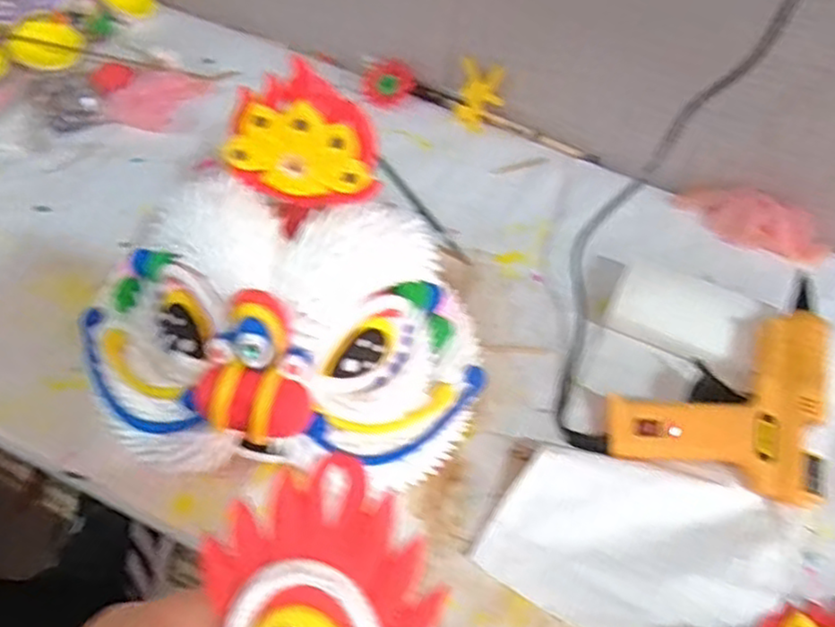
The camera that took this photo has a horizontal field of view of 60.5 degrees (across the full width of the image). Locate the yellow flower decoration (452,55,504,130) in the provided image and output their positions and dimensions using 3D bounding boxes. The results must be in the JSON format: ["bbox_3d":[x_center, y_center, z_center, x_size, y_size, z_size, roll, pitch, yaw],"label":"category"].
[{"bbox_3d":[0.052,-0.192,0.629,0.039,0.051,0.023,33,56,20],"label":"yellow flower decoration"}]

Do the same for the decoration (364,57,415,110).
[{"bbox_3d":[-0.026,-0.207,0.651,0.043,0.016,0.056,7,53,0],"label":"decoration"}]

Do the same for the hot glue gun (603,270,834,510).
[{"bbox_3d":[0.196,0.038,0.449,0.125,0.023,0.137,16,76,17],"label":"hot glue gun"}]

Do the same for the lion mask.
[{"bbox_3d":[-0.076,-0.004,0.395,0.234,0.183,0.148,2,53,-3],"label":"lion mask"}]

